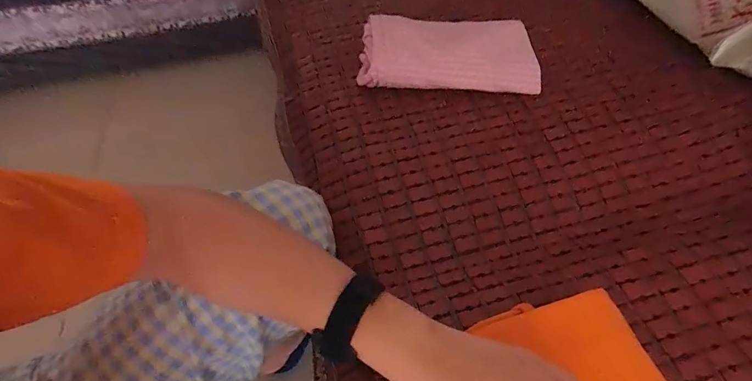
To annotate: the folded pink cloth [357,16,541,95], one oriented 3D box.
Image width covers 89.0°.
[{"bbox_3d":[0.103,-0.198,0.538,0.241,0.030,0.121,4,75,-3],"label":"folded pink cloth"}]

